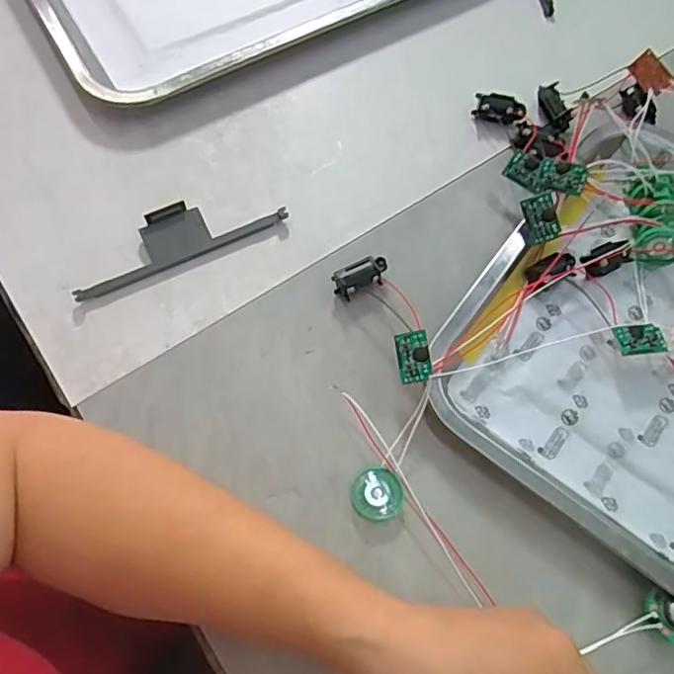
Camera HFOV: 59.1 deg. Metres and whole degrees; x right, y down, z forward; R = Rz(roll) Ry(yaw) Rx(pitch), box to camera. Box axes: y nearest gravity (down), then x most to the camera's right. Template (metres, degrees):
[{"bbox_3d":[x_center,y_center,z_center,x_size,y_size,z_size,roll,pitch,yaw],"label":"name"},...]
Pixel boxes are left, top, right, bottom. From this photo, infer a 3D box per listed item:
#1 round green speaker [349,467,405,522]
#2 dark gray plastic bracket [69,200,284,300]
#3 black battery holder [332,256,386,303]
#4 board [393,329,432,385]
[{"bbox_3d":[0.022,0.088,0.330,0.028,0.006,0.028,1,69,-3],"label":"round green speaker"},{"bbox_3d":[-0.101,-0.064,0.375,0.134,0.014,0.033,-24,72,-12],"label":"dark gray plastic bracket"},{"bbox_3d":[0.015,-0.037,0.370,0.035,0.016,0.016,-25,72,-12],"label":"black battery holder"},{"bbox_3d":[0.043,0.011,0.332,0.018,0.004,0.028,-9,76,3],"label":"board"}]

